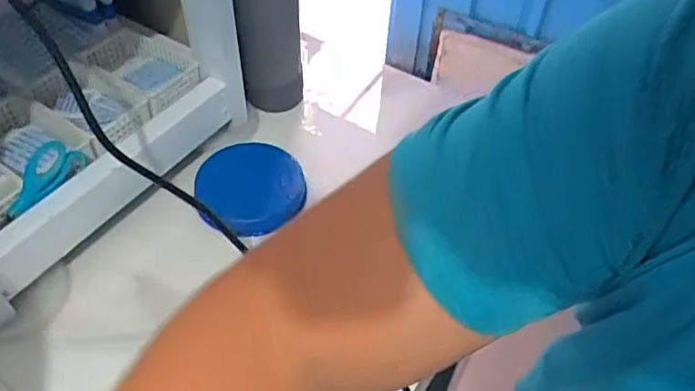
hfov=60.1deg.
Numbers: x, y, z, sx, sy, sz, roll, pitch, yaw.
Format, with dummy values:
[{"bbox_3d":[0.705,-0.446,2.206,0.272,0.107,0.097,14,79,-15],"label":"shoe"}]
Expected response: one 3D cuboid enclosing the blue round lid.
[{"bbox_3d":[-0.109,-0.016,0.662,0.111,0.028,0.114,-13,51,-15],"label":"blue round lid"}]

